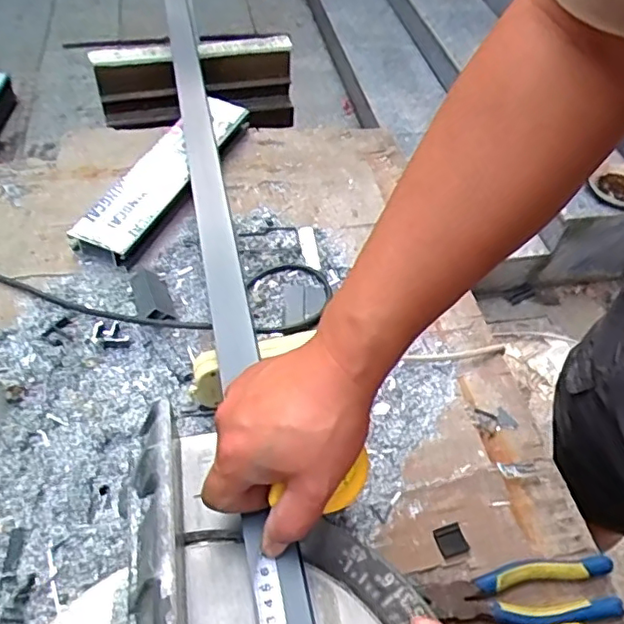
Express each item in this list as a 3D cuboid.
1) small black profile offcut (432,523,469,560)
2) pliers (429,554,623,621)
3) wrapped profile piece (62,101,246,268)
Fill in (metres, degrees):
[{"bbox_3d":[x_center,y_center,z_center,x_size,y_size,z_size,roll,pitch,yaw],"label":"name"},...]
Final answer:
[{"bbox_3d":[0.124,0.203,0.533,0.026,0.005,0.028,-10,52,-11],"label":"small black profile offcut"},{"bbox_3d":[0.178,0.236,0.495,0.154,0.020,0.058,-12,52,-13],"label":"pliers"},{"bbox_3d":[-0.198,-0.193,0.822,0.093,0.035,0.353,17,52,11],"label":"wrapped profile piece"}]

